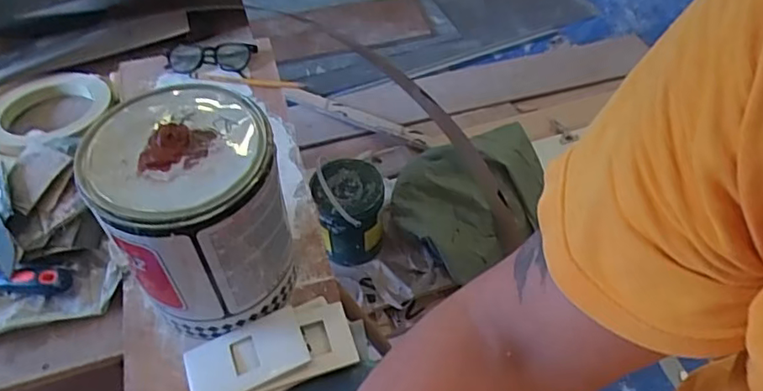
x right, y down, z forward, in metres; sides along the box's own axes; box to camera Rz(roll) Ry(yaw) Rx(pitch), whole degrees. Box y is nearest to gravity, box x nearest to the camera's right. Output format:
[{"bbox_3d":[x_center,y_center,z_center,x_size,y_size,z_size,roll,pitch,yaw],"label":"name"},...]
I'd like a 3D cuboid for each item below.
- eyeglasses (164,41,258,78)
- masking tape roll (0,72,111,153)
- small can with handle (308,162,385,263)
[{"bbox_3d":[-0.248,-0.202,0.870,0.127,0.024,0.053,-6,48,-1],"label":"eyeglasses"},{"bbox_3d":[-0.468,-0.114,0.826,0.160,0.032,0.160,-2,48,2],"label":"masking tape roll"},{"bbox_3d":[-0.073,0.037,1.385,0.152,0.230,0.146,-1,49,1],"label":"small can with handle"}]

